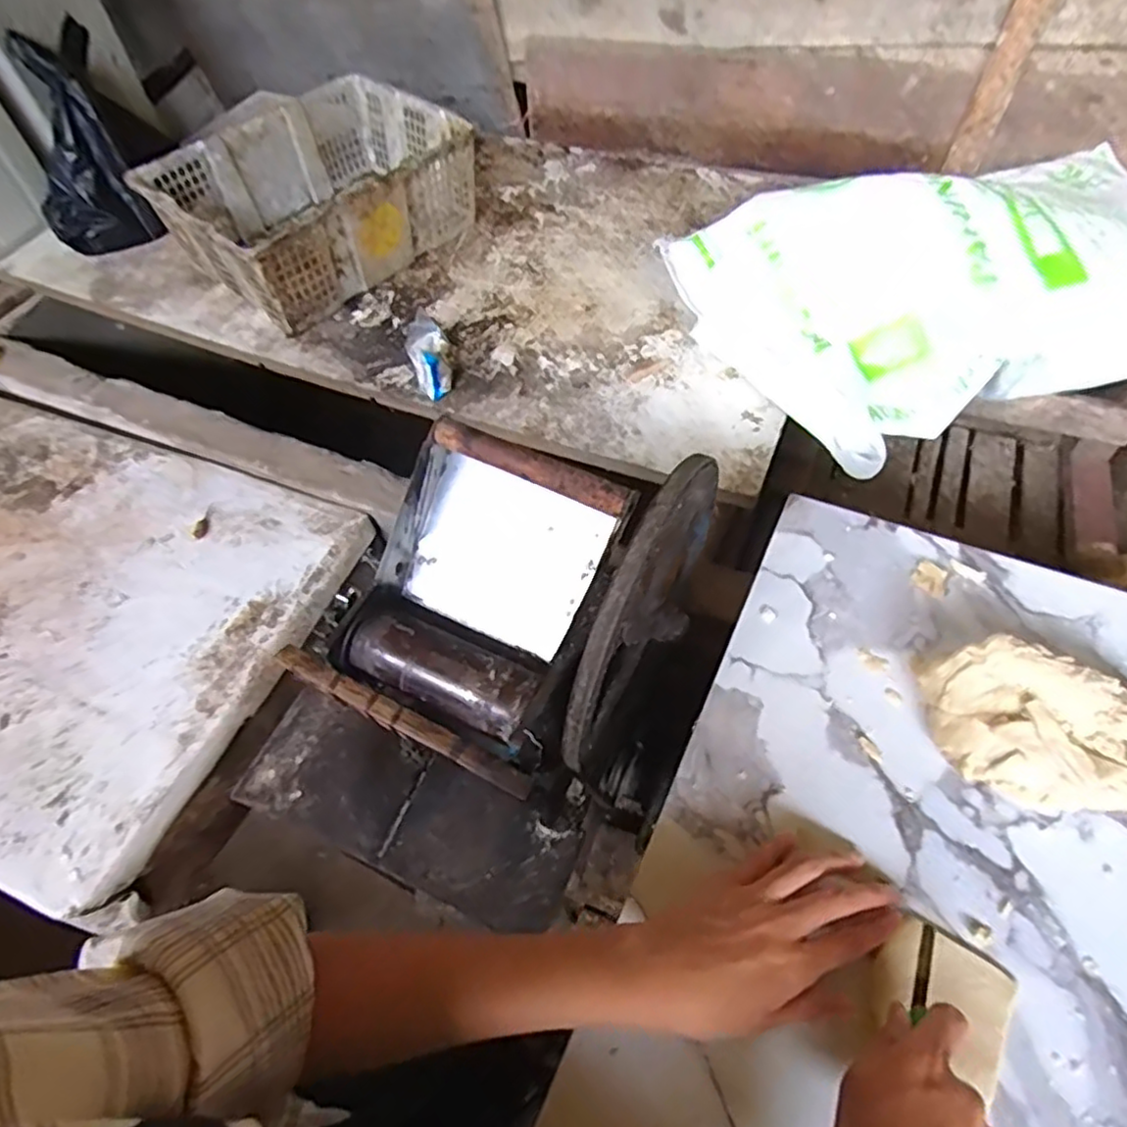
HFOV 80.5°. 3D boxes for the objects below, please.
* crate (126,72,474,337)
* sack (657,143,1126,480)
[{"bbox_3d":[-0.419,-0.635,1.166,0.355,0.187,0.473,34,66,23],"label":"crate"},{"bbox_3d":[0.522,-0.347,0.893,0.664,0.206,0.392,-12,57,-3],"label":"sack"}]

